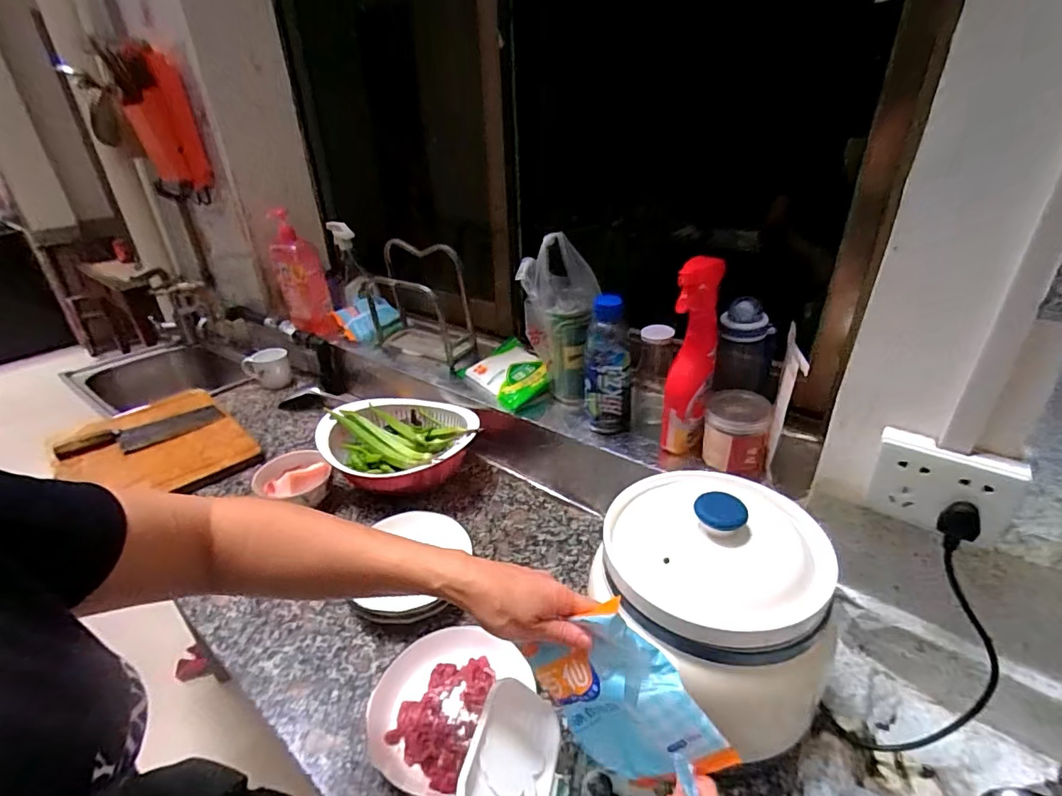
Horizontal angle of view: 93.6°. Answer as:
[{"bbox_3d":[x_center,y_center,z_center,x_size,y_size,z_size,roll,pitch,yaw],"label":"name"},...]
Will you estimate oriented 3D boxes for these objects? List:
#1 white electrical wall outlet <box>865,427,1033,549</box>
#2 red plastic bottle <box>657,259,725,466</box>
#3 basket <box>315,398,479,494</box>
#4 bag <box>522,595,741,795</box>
[{"bbox_3d":[0.386,0.086,0.470,0.109,0.088,0.019,21,37,34],"label":"white electrical wall outlet"},{"bbox_3d":[0.218,-0.047,0.686,0.059,0.280,0.073,8,32,16],"label":"red plastic bottle"},{"bbox_3d":[-0.231,0.095,0.887,0.272,0.113,0.220,9,32,18],"label":"basket"},{"bbox_3d":[0.073,0.244,0.407,0.151,0.107,0.045,52,22,4],"label":"bag"}]

